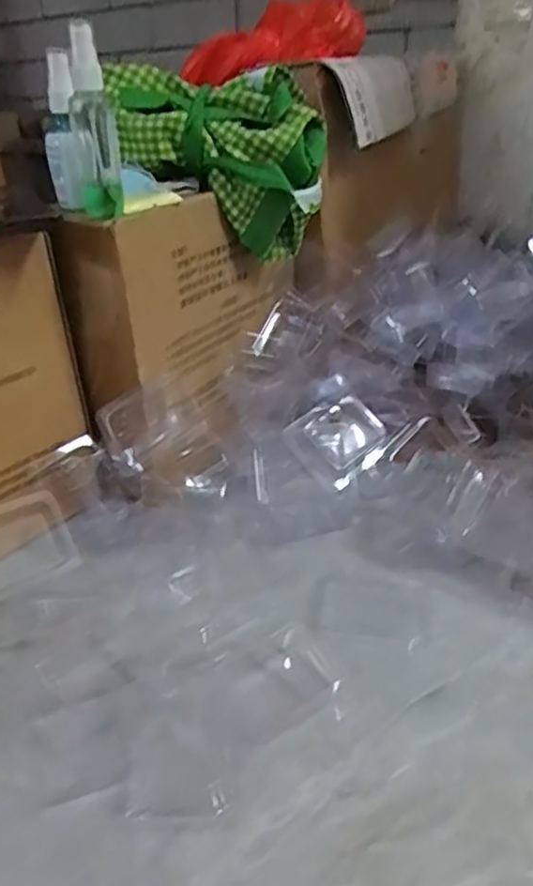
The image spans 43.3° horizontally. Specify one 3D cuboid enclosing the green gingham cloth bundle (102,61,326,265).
[{"bbox_3d":[-0.045,-0.263,0.641,0.192,0.157,0.090,-7,29,-8],"label":"green gingham cloth bundle"}]

